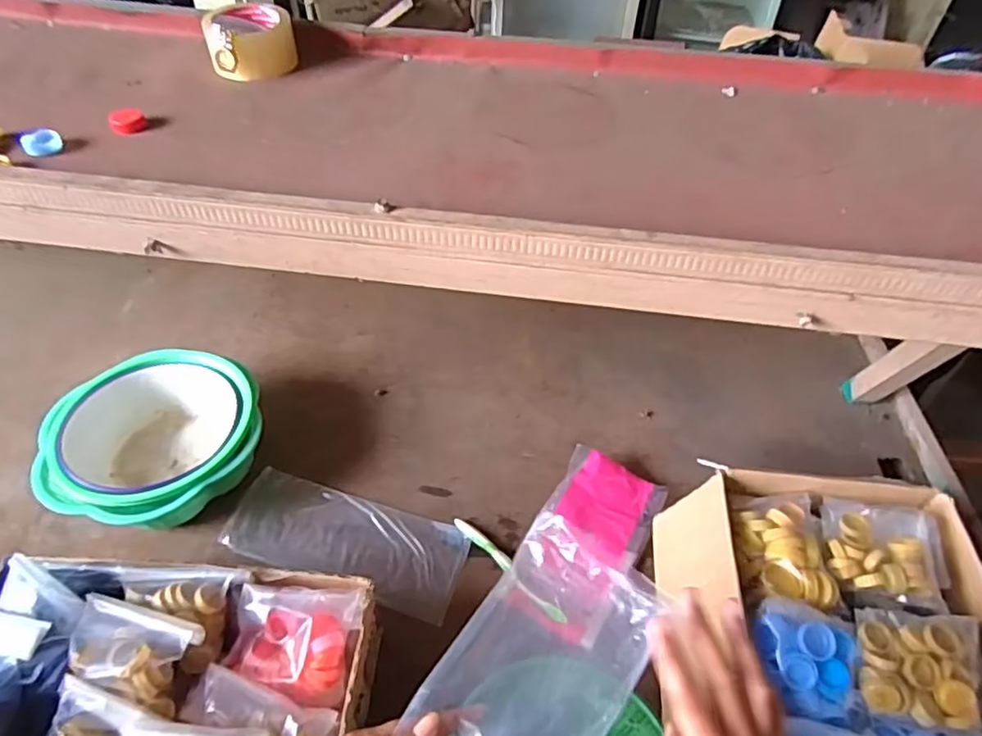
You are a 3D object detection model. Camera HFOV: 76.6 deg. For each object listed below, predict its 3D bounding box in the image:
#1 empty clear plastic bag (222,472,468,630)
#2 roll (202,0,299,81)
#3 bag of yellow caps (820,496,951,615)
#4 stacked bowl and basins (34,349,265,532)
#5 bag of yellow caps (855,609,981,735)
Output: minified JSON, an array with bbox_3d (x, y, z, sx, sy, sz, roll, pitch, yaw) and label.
[{"bbox_3d":[-0.179,0.216,0.780,0.291,0.011,0.118,15,46,10],"label":"empty clear plastic bag"},{"bbox_3d":[-0.289,-0.394,0.753,0.102,0.059,0.108,-11,47,-15],"label":"roll"},{"bbox_3d":[0.421,0.197,0.660,0.120,0.035,0.106,12,46,7],"label":"bag of yellow caps"},{"bbox_3d":[-0.421,0.098,0.793,0.220,0.102,0.242,2,45,-2],"label":"stacked bowl and basins"},{"bbox_3d":[0.405,0.280,0.578,0.119,0.038,0.100,5,45,1],"label":"bag of yellow caps"}]

